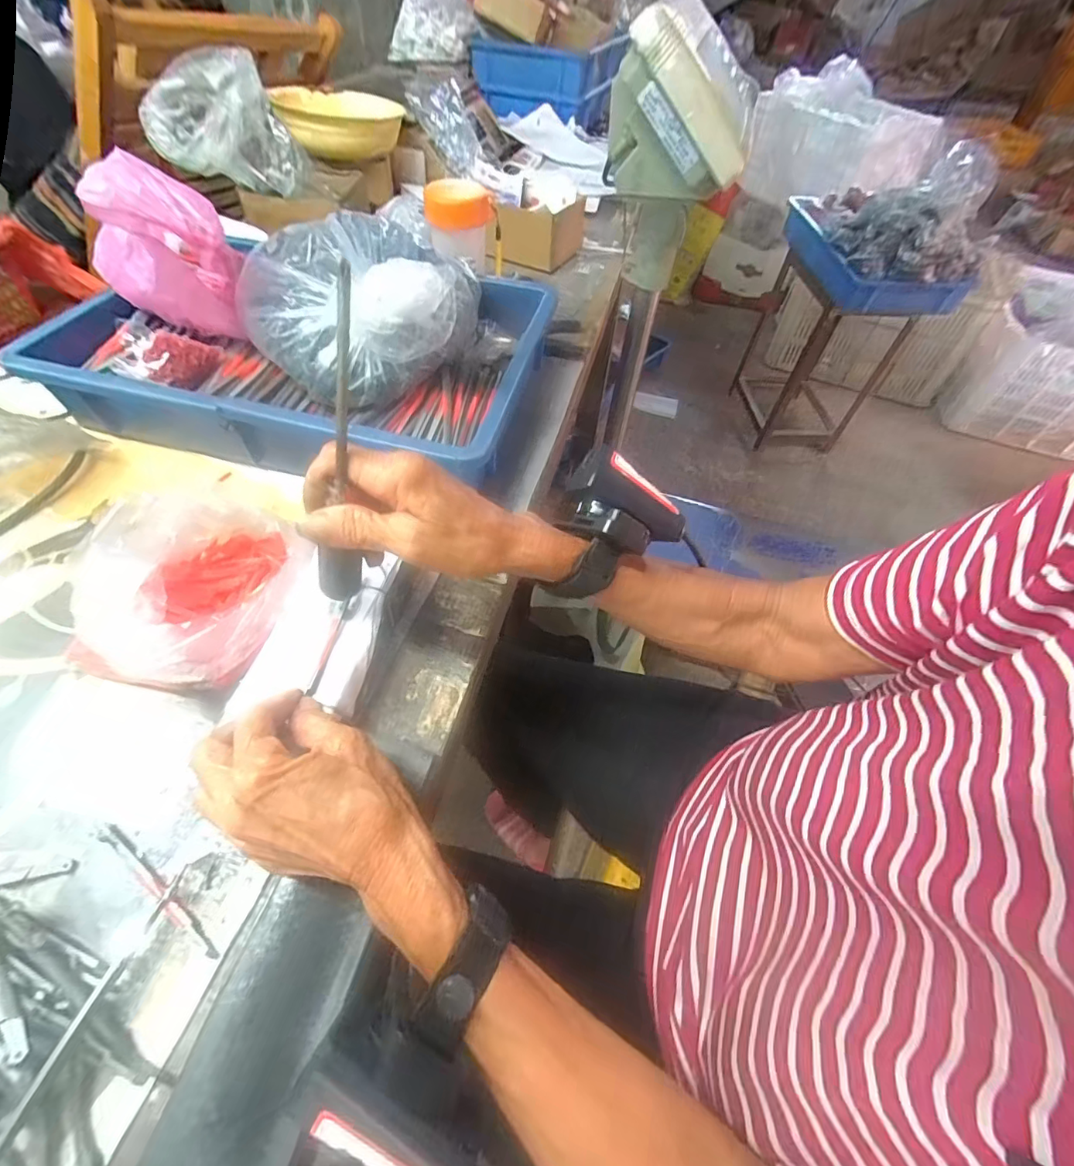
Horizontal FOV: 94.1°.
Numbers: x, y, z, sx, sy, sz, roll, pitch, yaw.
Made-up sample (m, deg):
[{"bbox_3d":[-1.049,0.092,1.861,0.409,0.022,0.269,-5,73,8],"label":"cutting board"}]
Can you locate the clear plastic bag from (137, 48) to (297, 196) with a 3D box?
[{"bbox_3d":[-0.405,-0.581,0.634,0.161,0.107,0.107,-21,58,-19],"label":"clear plastic bag"}]

